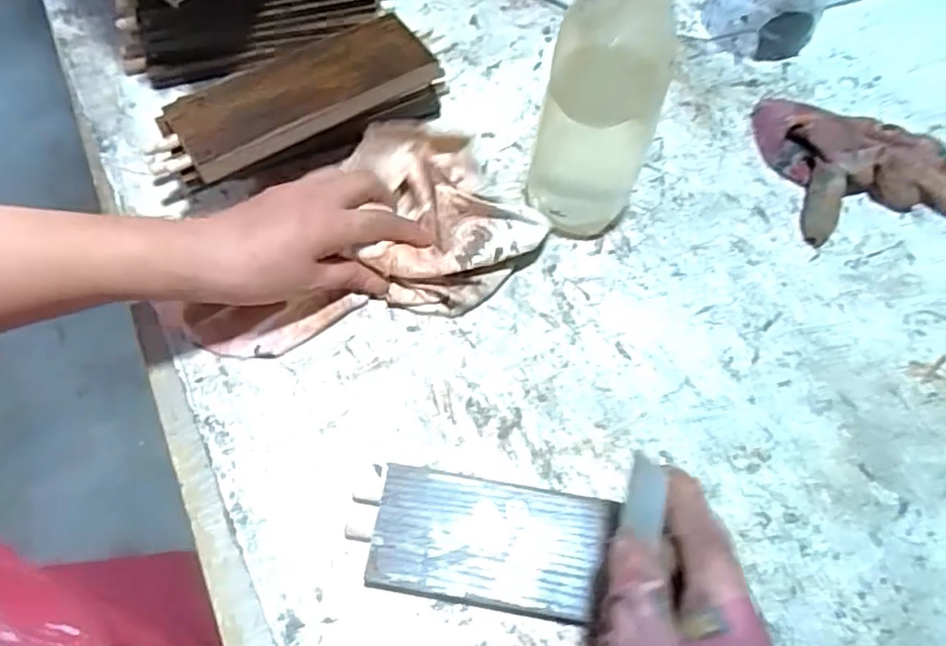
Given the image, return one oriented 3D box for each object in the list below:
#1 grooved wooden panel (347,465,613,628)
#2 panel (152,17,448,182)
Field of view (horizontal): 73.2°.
[{"bbox_3d":[0.004,0.123,0.358,0.139,0.018,0.068,11,64,3],"label":"grooved wooden panel"},{"bbox_3d":[-0.123,-0.157,0.444,0.194,0.022,0.073,-25,65,-13],"label":"panel"}]

